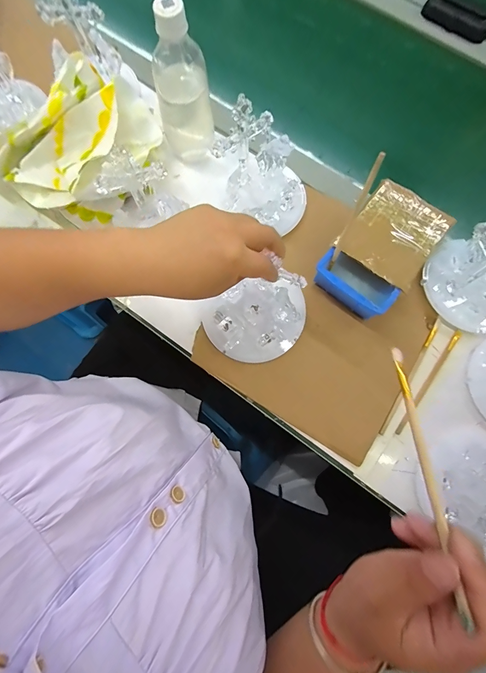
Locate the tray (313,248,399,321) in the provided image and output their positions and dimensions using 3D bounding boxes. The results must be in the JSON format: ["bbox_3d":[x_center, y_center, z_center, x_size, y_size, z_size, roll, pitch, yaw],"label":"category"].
[{"bbox_3d":[0.137,-0.066,0.400,0.096,0.055,0.050,37,80,8],"label":"tray"}]

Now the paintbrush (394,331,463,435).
[{"bbox_3d":[0.236,0.057,0.407,0.011,0.011,0.154,35,80,7],"label":"paintbrush"}]

